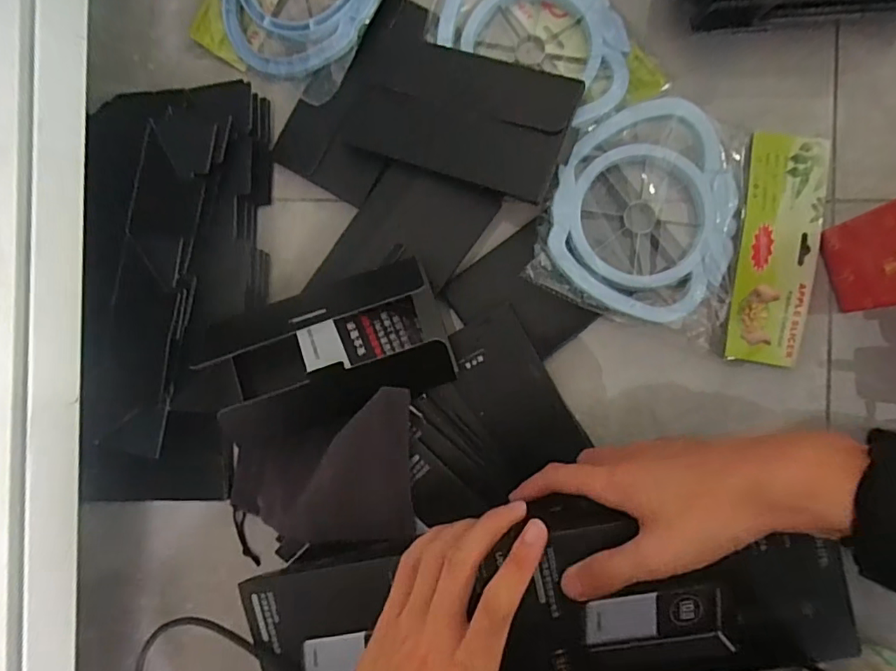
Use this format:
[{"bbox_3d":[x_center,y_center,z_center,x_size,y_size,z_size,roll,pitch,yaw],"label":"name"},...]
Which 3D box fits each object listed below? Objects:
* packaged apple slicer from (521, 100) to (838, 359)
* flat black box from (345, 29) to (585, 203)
[{"bbox_3d":[0.185,-0.088,0.409,0.207,0.038,0.173,16,92,7],"label":"packaged apple slicer"},{"bbox_3d":[0.006,-0.176,0.424,0.175,0.011,0.094,23,96,16],"label":"flat black box"}]

